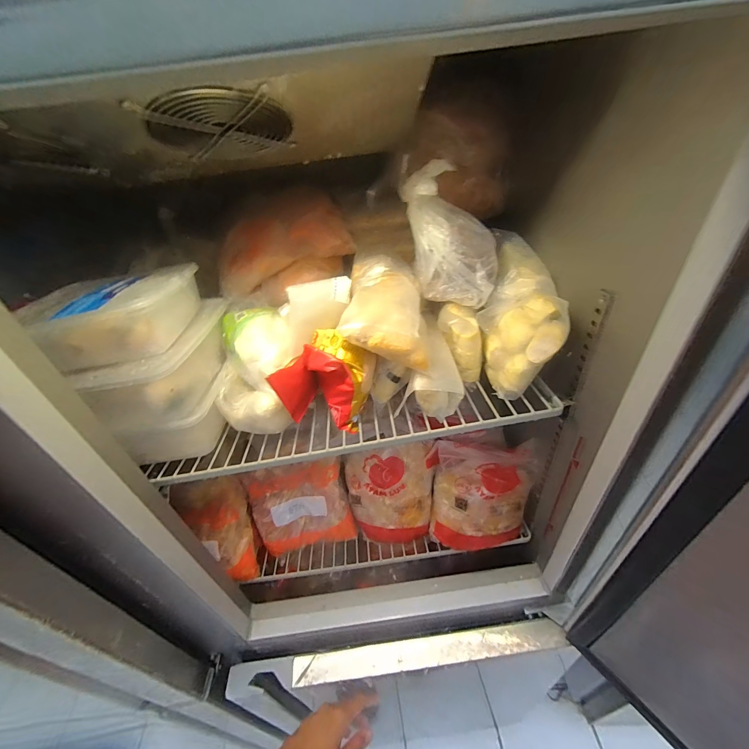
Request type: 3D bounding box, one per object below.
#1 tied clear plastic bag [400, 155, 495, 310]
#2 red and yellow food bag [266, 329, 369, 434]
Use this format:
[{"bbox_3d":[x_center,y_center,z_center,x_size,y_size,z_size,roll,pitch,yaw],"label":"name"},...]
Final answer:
[{"bbox_3d":[0.086,-0.159,0.381,0.110,0.139,0.054,9,39,21],"label":"tied clear plastic bag"},{"bbox_3d":[-0.058,0.012,0.388,0.109,0.103,0.062,-12,36,-6],"label":"red and yellow food bag"}]

